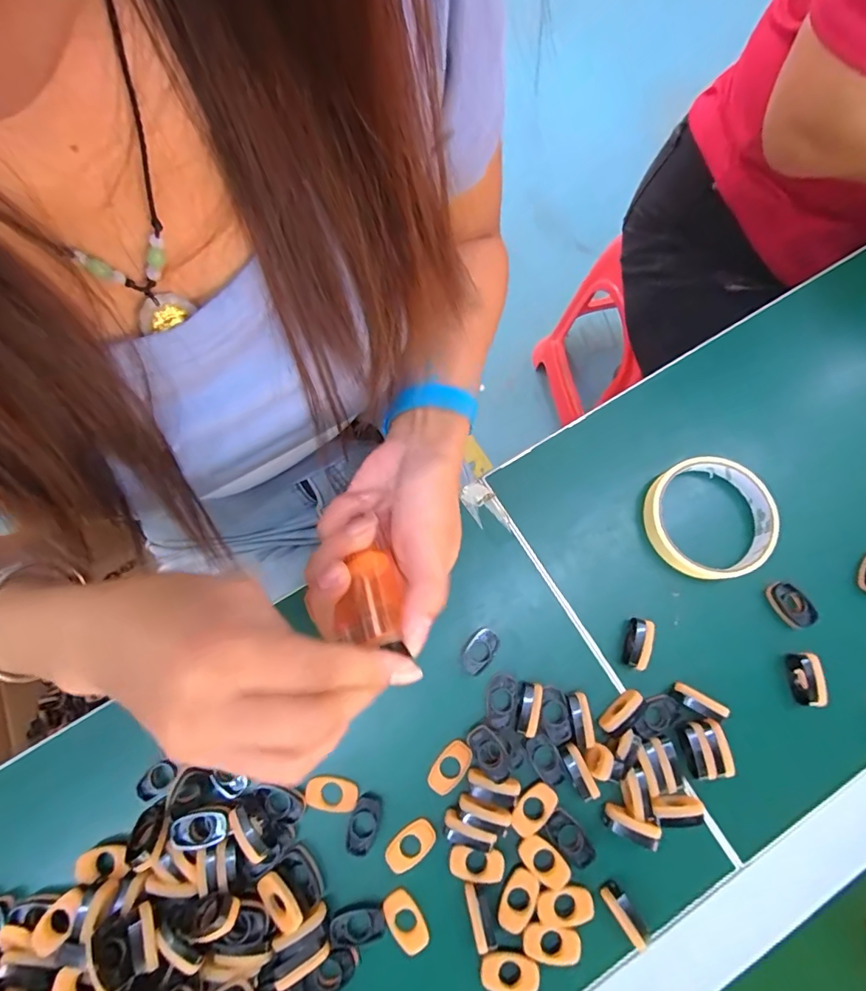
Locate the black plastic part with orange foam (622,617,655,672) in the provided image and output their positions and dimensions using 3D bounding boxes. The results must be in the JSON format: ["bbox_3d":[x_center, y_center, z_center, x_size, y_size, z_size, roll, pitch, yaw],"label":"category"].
[{"bbox_3d":[0.138,0.100,0.322,0.013,0.021,0.032,13,77,2],"label":"black plastic part with orange foam"}]

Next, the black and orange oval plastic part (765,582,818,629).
[{"bbox_3d":[0.248,0.075,0.331,0.018,0.012,0.032,-22,78,-6],"label":"black and orange oval plastic part"}]

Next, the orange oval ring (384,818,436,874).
[{"bbox_3d":[-0.014,0.219,0.296,0.033,0.004,0.020,-39,80,-9],"label":"orange oval ring"}]

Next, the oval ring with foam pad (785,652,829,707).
[{"bbox_3d":[0.247,0.121,0.314,0.009,0.019,0.033,2,76,0],"label":"oval ring with foam pad"}]

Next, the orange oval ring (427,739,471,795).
[{"bbox_3d":[0.011,0.175,0.308,0.019,0.005,0.033,37,79,8],"label":"orange oval ring"}]

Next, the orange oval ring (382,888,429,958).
[{"bbox_3d":[-0.017,0.258,0.288,0.019,0.007,0.033,-37,80,-9],"label":"orange oval ring"}]

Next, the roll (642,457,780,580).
[{"bbox_3d":[0.197,0.016,0.343,0.086,0.025,0.084,0,76,-1],"label":"roll"}]

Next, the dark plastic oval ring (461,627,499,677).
[{"bbox_3d":[0.032,0.107,0.327,0.018,0.004,0.031,39,79,8],"label":"dark plastic oval ring"}]

